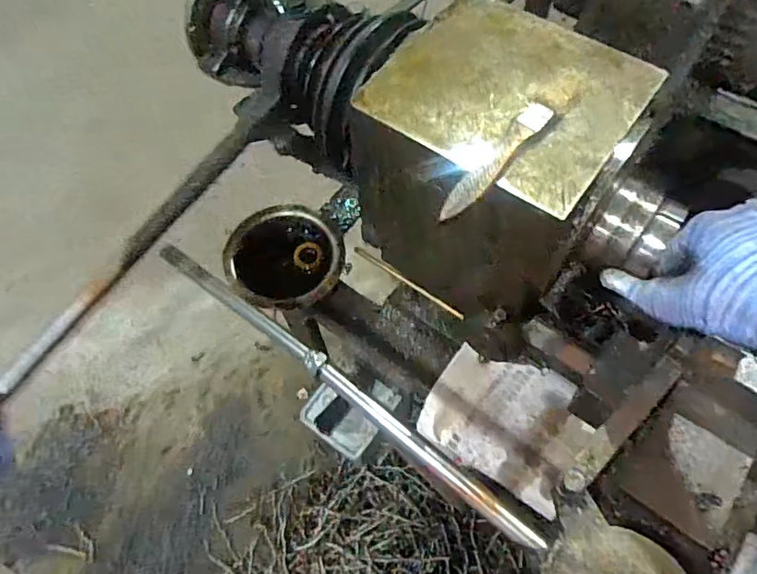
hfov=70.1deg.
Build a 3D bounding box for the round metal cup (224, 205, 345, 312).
[{"bbox_3d":[-0.107,-0.035,0.621,0.130,0.048,0.128,-1,63,2],"label":"round metal cup"}]

